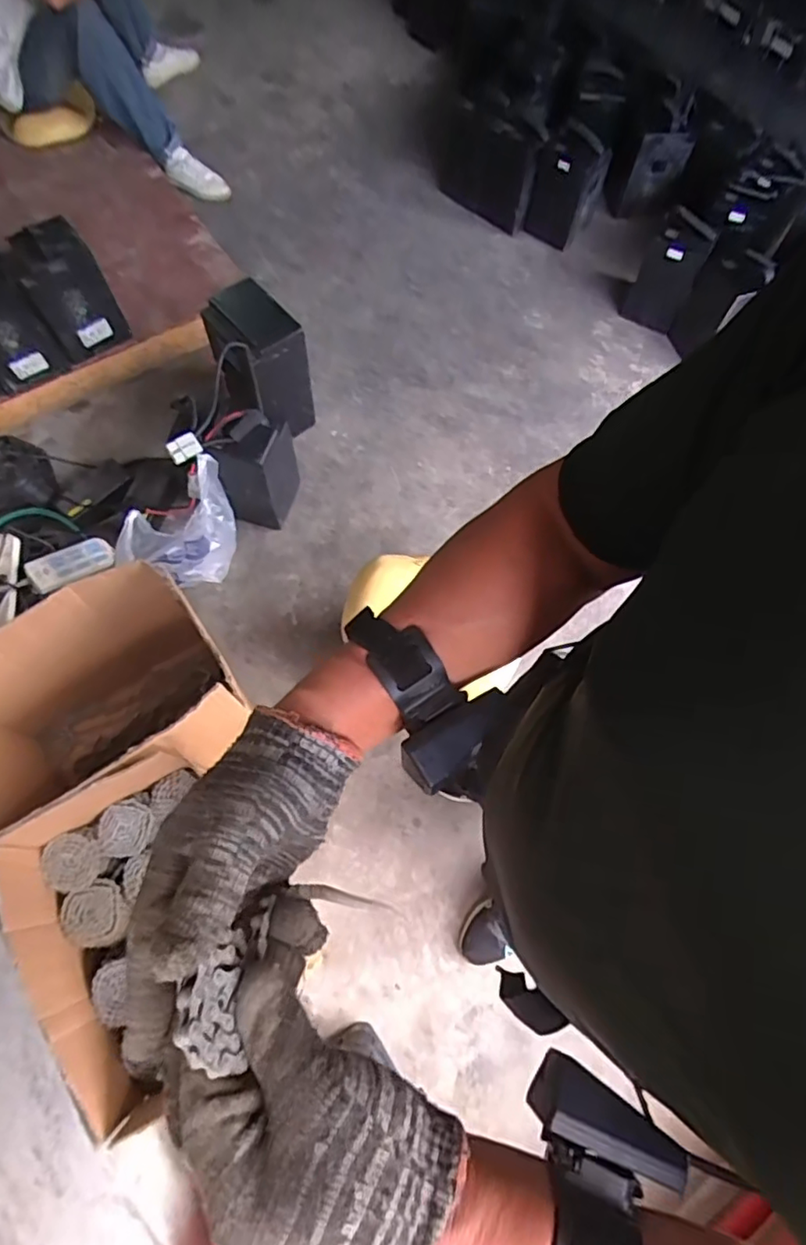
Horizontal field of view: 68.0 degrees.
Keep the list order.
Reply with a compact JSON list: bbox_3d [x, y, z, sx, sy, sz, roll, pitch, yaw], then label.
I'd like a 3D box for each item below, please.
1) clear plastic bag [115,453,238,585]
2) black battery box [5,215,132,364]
[{"bbox_3d":[-0.485,-0.195,1.366,0.125,0.268,0.296,29,70,10],"label":"clear plastic bag"},{"bbox_3d":[-0.829,-0.828,1.481,0.176,0.272,0.133,-27,71,-11],"label":"black battery box"}]

